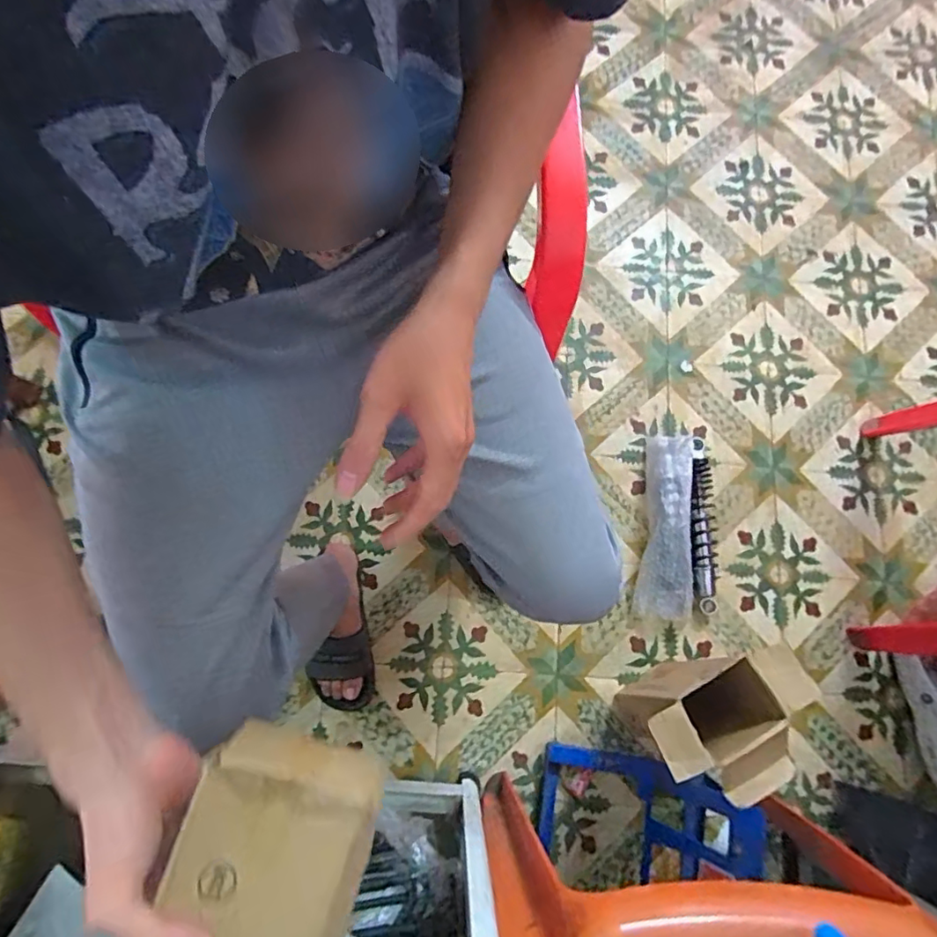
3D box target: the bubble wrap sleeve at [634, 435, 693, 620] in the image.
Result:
[{"bbox_3d":[0.352,0.099,1.010,0.091,0.052,0.332,5,78,-1],"label":"bubble wrap sleeve"}]

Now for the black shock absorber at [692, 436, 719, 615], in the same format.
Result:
[{"bbox_3d":[0.425,0.099,1.023,0.058,0.043,0.318,0,78,-2],"label":"black shock absorber"}]

